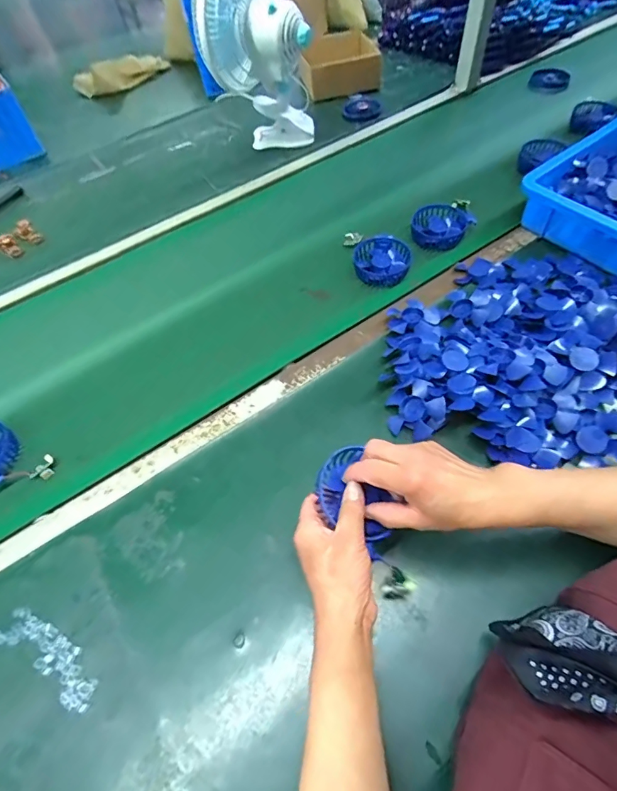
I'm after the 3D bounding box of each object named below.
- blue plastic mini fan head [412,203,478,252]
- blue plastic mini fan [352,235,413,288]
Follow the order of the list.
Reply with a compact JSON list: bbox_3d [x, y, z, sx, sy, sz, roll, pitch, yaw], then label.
[{"bbox_3d":[0.218,-0.278,0.723,0.093,0.036,0.094,5,56,8],"label":"blue plastic mini fan head"},{"bbox_3d":[0.118,-0.215,0.692,0.091,0.038,0.086,-2,55,3],"label":"blue plastic mini fan"}]

